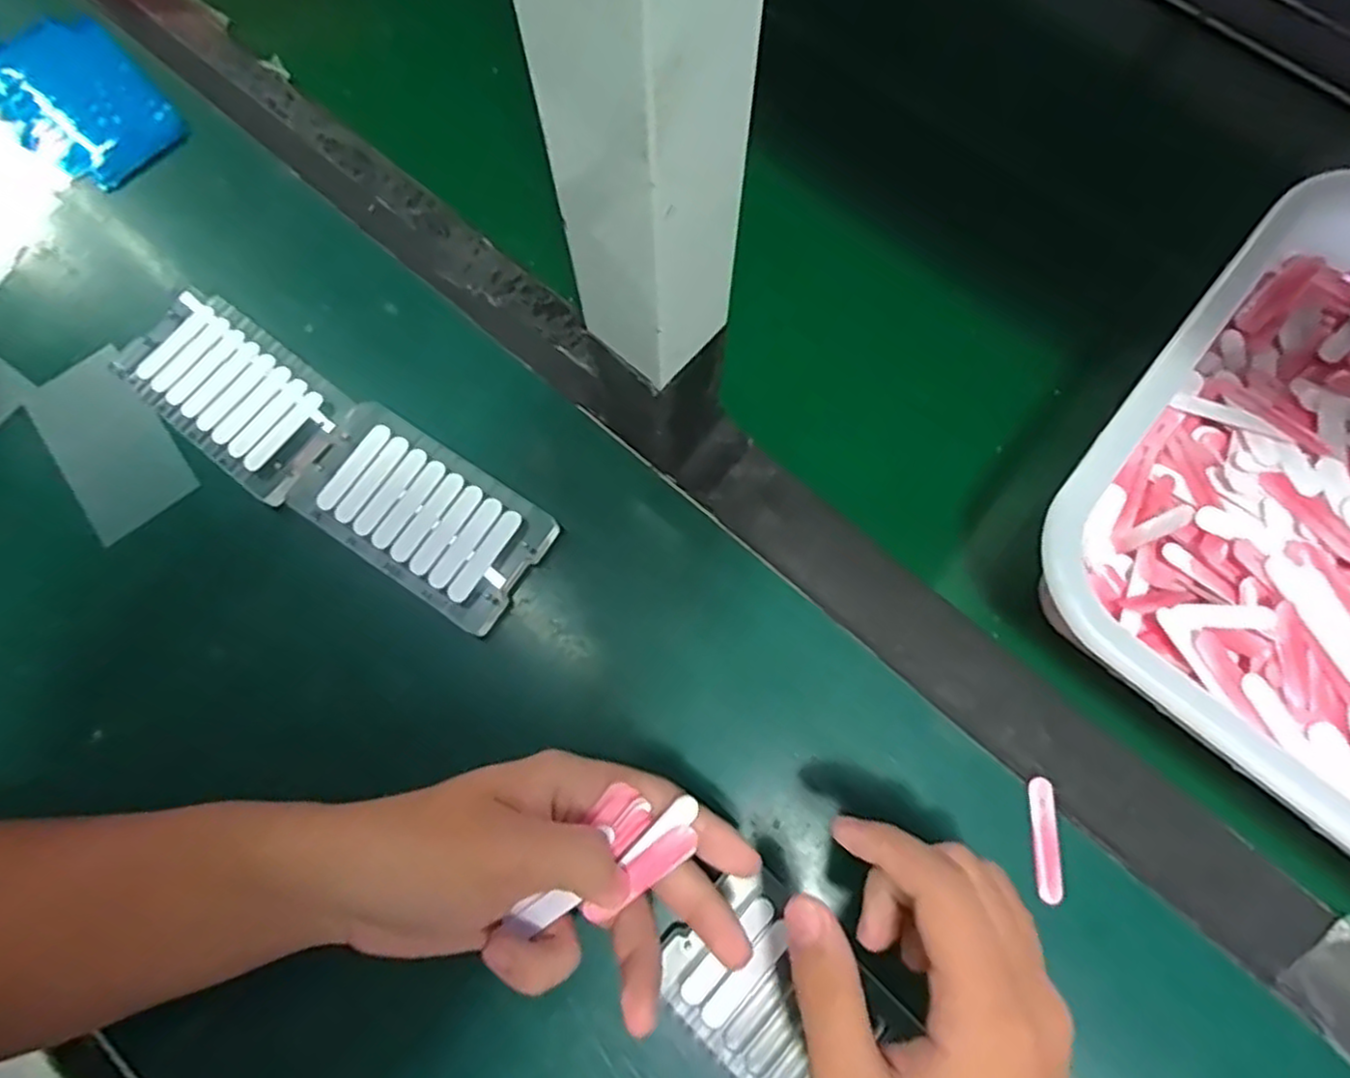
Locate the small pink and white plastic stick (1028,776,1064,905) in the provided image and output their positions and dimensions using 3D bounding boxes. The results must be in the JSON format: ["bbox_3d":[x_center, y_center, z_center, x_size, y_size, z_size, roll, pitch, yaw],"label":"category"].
[{"bbox_3d":[0.164,0.132,0.318,0.011,0.004,0.051,0,75,2],"label":"small pink and white plastic stick"}]

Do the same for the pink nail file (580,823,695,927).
[{"bbox_3d":[-0.014,0.129,0.278,0.053,0.004,0.010,-44,78,3],"label":"pink nail file"}]

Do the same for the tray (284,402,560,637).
[{"bbox_3d":[-0.124,-0.012,0.359,0.120,0.015,0.066,32,78,10],"label":"tray"}]

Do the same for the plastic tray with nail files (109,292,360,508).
[{"bbox_3d":[-0.228,-0.076,0.377,0.119,0.017,0.067,36,78,10],"label":"plastic tray with nail files"}]

